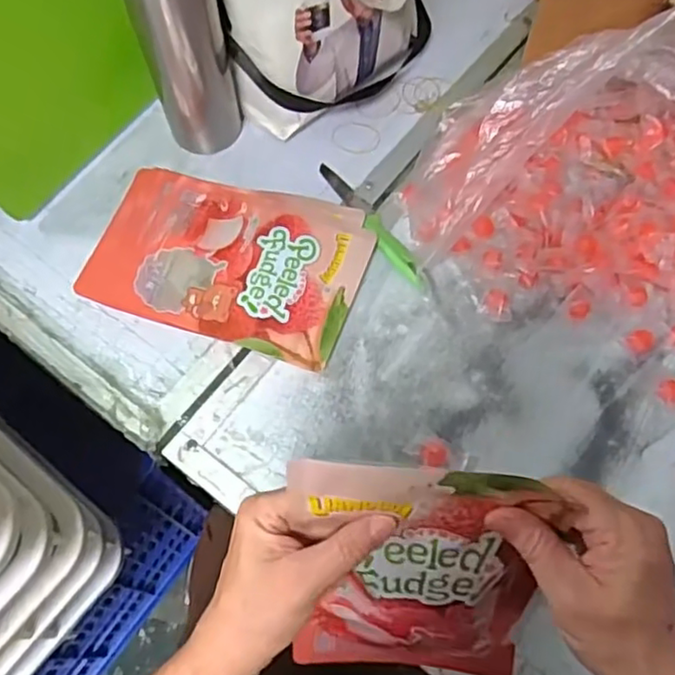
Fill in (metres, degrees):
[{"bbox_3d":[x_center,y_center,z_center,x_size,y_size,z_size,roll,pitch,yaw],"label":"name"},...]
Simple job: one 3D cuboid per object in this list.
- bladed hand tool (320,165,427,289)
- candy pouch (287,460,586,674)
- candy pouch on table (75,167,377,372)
[{"bbox_3d":[0.036,-0.116,0.652,0.023,0.012,0.185,-27,68,-11],"label":"bladed hand tool"},{"bbox_3d":[0.047,0.155,0.394,0.144,0.200,0.022,4,36,4],"label":"candy pouch"},{"bbox_3d":[-0.106,-0.079,0.637,0.257,0.023,0.170,17,67,9],"label":"candy pouch on table"}]

